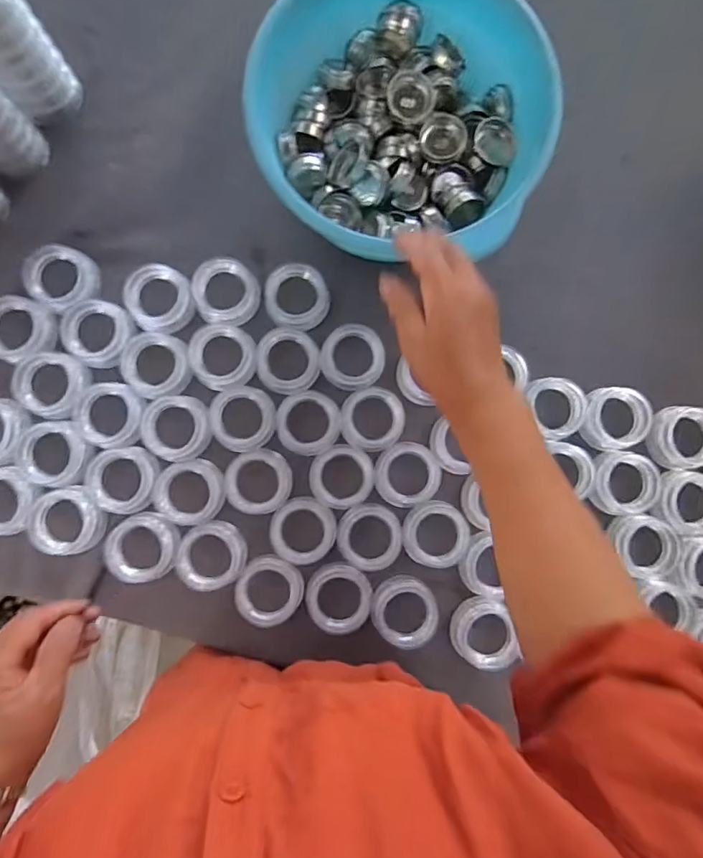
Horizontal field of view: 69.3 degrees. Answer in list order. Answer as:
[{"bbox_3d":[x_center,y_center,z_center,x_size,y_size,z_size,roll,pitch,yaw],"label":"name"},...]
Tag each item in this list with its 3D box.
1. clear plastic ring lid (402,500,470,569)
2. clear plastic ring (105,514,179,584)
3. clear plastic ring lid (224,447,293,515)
[{"bbox_3d":[0.088,0.109,0.528,0.066,0.025,0.065,0,86,-2],"label":"clear plastic ring lid"},{"bbox_3d":[-0.209,0.119,0.507,0.072,0.013,0.068,0,86,-2],"label":"clear plastic ring"},{"bbox_3d":[-0.095,0.054,0.517,0.065,0.017,0.066,0,86,-2],"label":"clear plastic ring lid"}]

